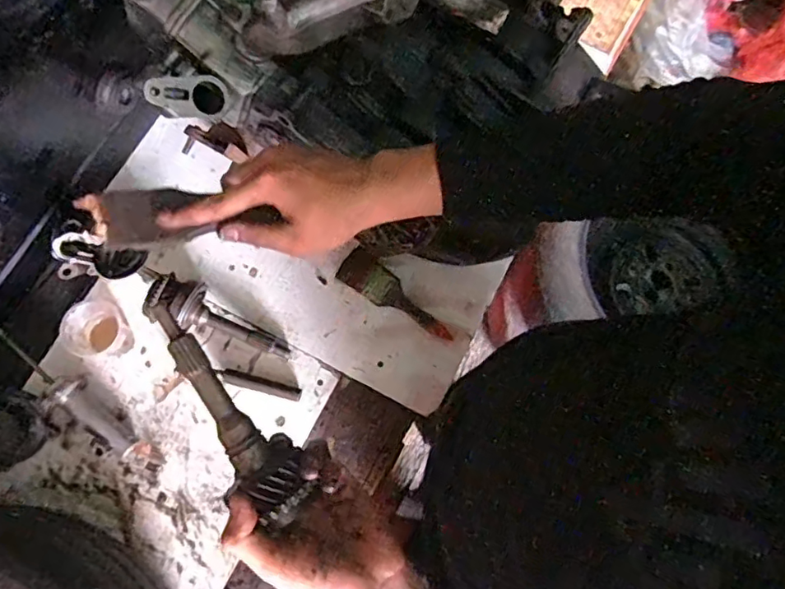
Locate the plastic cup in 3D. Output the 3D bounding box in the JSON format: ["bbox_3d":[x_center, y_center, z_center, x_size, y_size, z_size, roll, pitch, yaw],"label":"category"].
[{"bbox_3d":[-0.383,0.045,0.730,0.073,0.078,0.072,0,74,0],"label":"plastic cup"}]

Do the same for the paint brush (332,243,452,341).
[{"bbox_3d":[0.007,0.003,0.774,0.177,0.020,0.051,34,77,9],"label":"paint brush"}]

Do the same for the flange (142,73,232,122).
[{"bbox_3d":[-0.198,-0.196,0.549,0.081,0.011,0.041,0,102,-35],"label":"flange"}]

